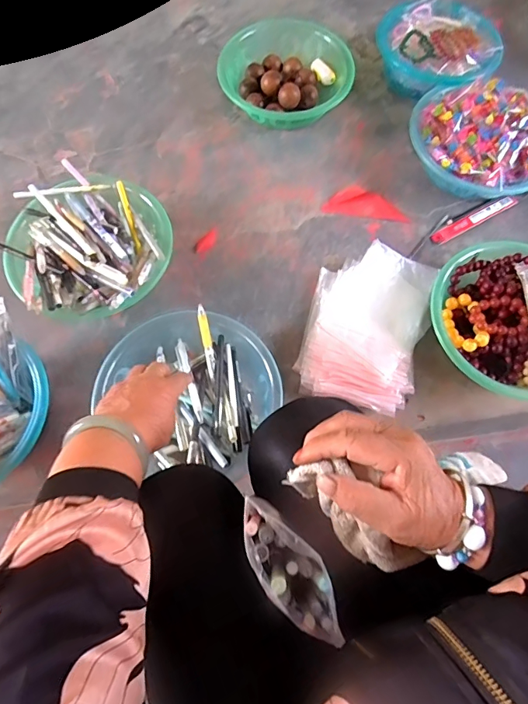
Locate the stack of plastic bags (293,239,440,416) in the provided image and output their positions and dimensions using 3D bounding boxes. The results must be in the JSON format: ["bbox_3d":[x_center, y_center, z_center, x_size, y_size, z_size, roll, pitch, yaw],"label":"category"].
[{"bbox_3d":[0.153,-0.046,0.638,0.168,0.048,0.254,15,69,6],"label":"stack of plastic bags"}]

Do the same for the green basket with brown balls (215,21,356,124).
[{"bbox_3d":[0.042,-0.508,0.802,0.224,0.080,0.218,0,68,0],"label":"green basket with brown balls"}]

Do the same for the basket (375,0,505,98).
[{"bbox_3d":[0.327,-0.569,0.813,0.214,0.087,0.201,0,68,0],"label":"basket"}]

